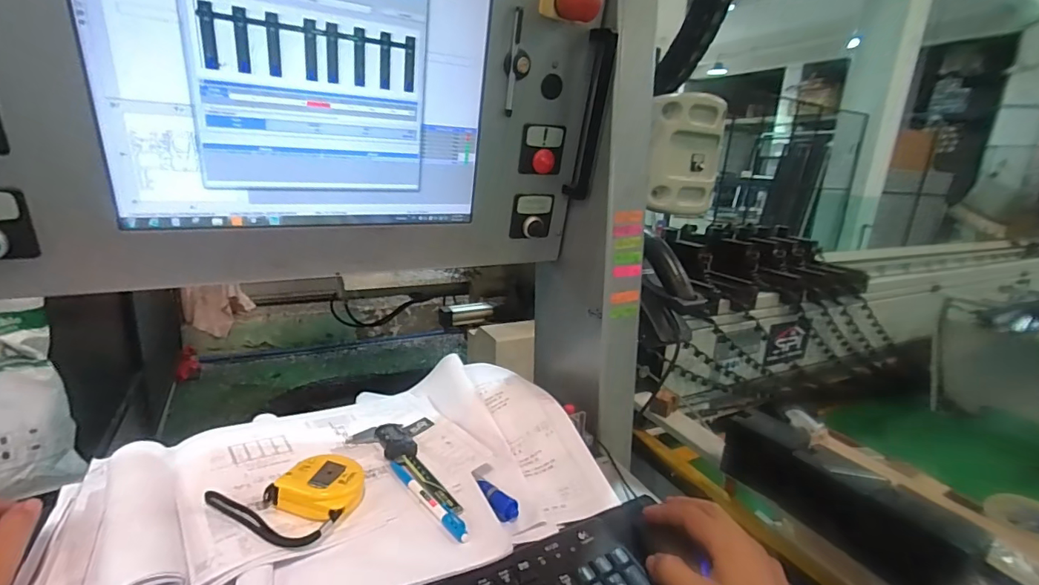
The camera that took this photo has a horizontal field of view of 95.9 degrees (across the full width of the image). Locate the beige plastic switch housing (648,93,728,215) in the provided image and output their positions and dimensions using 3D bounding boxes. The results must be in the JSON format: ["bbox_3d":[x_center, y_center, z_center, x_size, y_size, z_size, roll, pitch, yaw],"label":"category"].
[{"bbox_3d":[0.609,-0.492,1.667,0.289,0.416,0.087,1,8,-19],"label":"beige plastic switch housing"}]

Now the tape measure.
[{"bbox_3d":[-0.204,0.180,0.429,0.107,0.028,0.089,10,17,22],"label":"tape measure"}]

